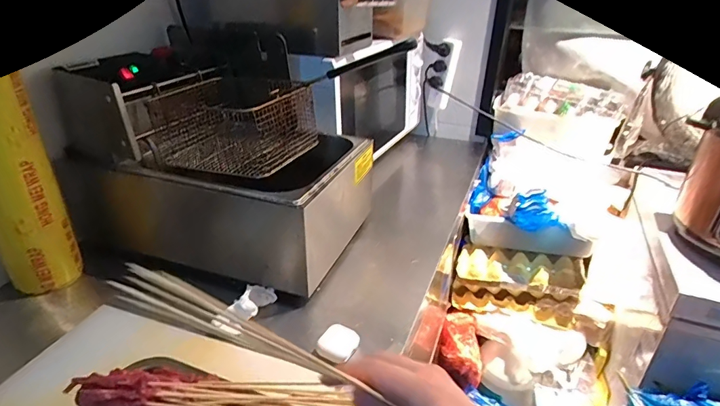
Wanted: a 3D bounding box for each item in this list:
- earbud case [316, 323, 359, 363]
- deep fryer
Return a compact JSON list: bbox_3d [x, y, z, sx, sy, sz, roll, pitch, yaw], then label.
[{"bbox_3d":[-0.028,0.178,0.544,0.043,0.021,0.047,35,47,10],"label":"earbud case"},{"bbox_3d":[-0.228,-0.087,0.723,0.450,0.318,0.259,11,30,16],"label":"deep fryer"}]

